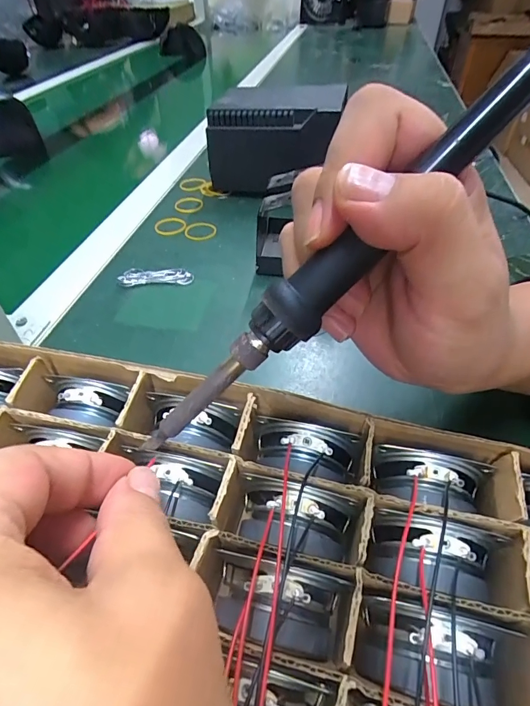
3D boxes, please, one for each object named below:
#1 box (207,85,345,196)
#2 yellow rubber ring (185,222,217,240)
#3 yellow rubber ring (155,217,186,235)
[{"bbox_3d":[0.017,-0.242,0.456,0.142,0.096,0.126,7,46,9],"label":"box"},{"bbox_3d":[-0.065,-0.124,0.408,0.032,0.005,0.030,-5,45,-4],"label":"yellow rubber ring"},{"bbox_3d":[-0.097,-0.132,0.414,0.031,0.004,0.034,-1,45,1],"label":"yellow rubber ring"}]

